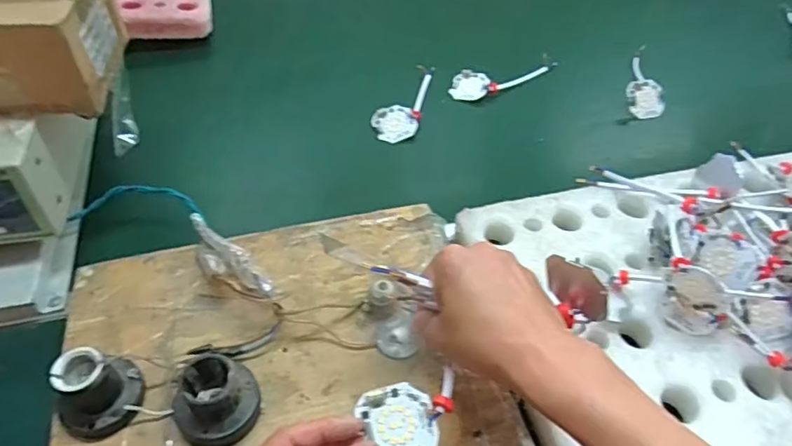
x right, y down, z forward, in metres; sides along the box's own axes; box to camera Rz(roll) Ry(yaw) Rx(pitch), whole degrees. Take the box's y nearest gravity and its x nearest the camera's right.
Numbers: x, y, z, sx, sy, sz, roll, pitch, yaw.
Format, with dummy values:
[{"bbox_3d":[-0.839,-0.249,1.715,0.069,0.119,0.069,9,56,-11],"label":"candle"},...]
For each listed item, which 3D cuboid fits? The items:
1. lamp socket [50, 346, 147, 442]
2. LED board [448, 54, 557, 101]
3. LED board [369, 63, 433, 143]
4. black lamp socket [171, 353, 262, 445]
[{"bbox_3d":[-0.211,0.117,0.388,0.050,0.048,0.059,34,56,23],"label":"lamp socket"},{"bbox_3d":[0.147,-0.194,0.739,0.167,0.018,0.049,-17,51,-18],"label":"LED board"},{"bbox_3d":[0.012,-0.160,0.702,0.056,0.018,0.159,12,48,8],"label":"LED board"},{"bbox_3d":[-0.126,0.124,0.387,0.051,0.049,0.054,2,50,-2],"label":"black lamp socket"}]

